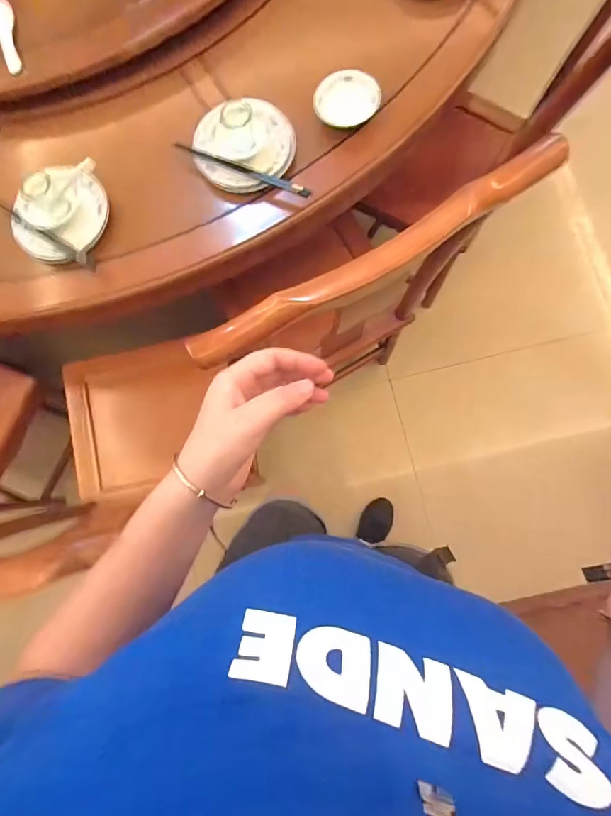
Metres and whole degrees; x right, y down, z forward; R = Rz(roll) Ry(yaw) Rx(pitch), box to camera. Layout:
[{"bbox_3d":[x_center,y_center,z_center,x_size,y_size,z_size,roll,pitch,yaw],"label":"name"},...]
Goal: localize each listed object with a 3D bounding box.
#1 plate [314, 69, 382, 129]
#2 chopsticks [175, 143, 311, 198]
[{"bbox_3d":[0.071,-0.534,0.707,0.108,0.019,0.103,0,85,4],"label":"plate"},{"bbox_3d":[-0.112,-0.416,0.713,0.258,0.013,0.015,24,87,6],"label":"chopsticks"}]

